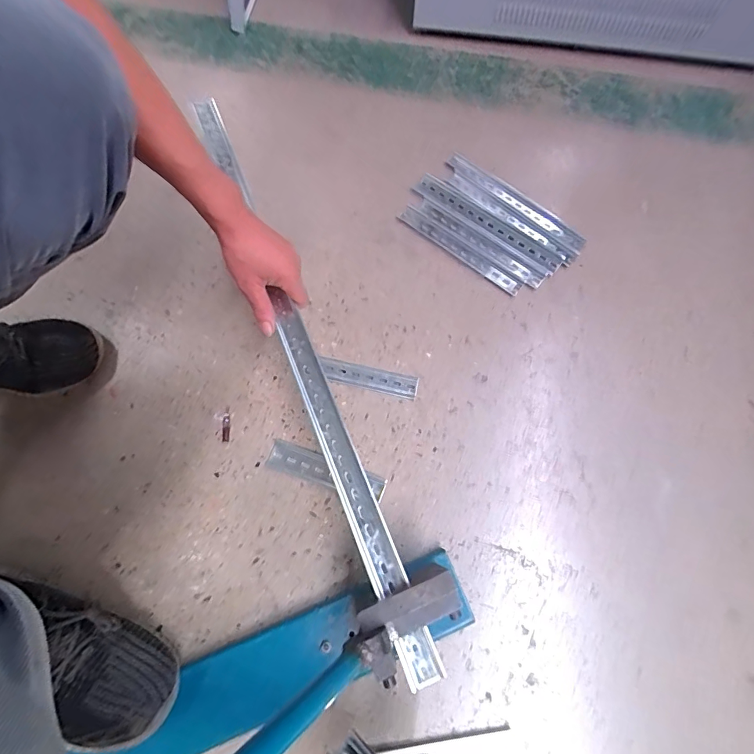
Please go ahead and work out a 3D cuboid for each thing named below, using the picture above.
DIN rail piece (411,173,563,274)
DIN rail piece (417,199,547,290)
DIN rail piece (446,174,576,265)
[{"bbox_3d":[0.179,-0.255,0.677,0.267,0.009,0.043,35,73,11],"label":"DIN rail piece"},{"bbox_3d":[0.167,-0.220,0.677,0.233,0.004,0.034,38,73,12],"label":"DIN rail piece"},{"bbox_3d":[0.221,-0.265,0.687,0.247,0.008,0.036,41,74,13],"label":"DIN rail piece"}]

